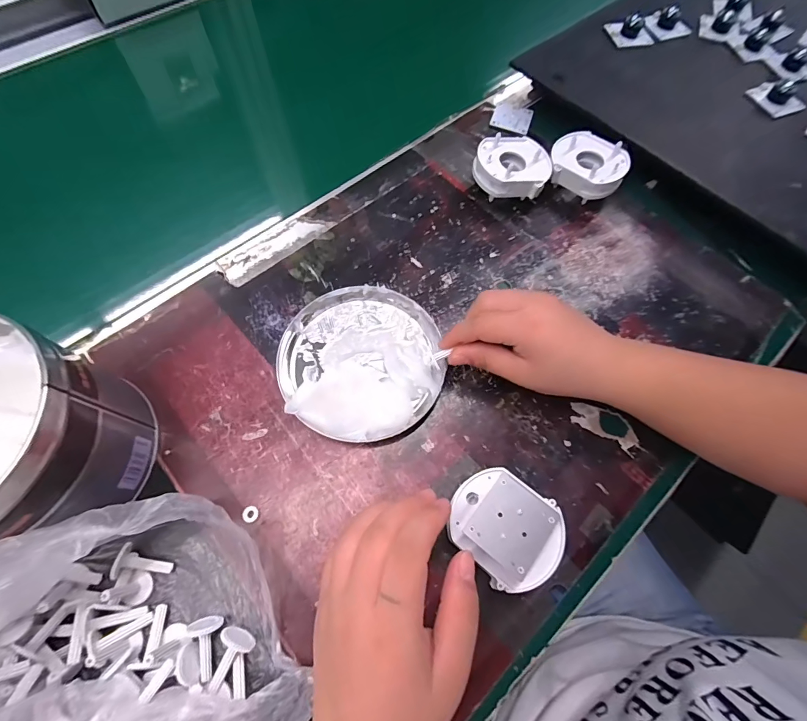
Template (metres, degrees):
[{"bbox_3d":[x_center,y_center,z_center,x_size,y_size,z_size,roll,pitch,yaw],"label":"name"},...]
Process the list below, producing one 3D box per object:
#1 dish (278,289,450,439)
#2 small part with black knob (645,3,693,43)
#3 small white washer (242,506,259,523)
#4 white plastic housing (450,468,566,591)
[{"bbox_3d":[-0.034,-0.002,0.305,0.125,0.022,0.125,1,66,-2],"label":"dish"},{"bbox_3d":[0.307,-0.395,0.449,0.053,0.021,0.037,-19,68,-10],"label":"small part with black knob"},{"bbox_3d":[-0.105,0.105,0.266,0.010,0.004,0.011,-1,66,-3],"label":"small white washer"},{"bbox_3d":[0.063,0.102,0.240,0.065,0.020,0.059,34,69,12],"label":"white plastic housing"}]

